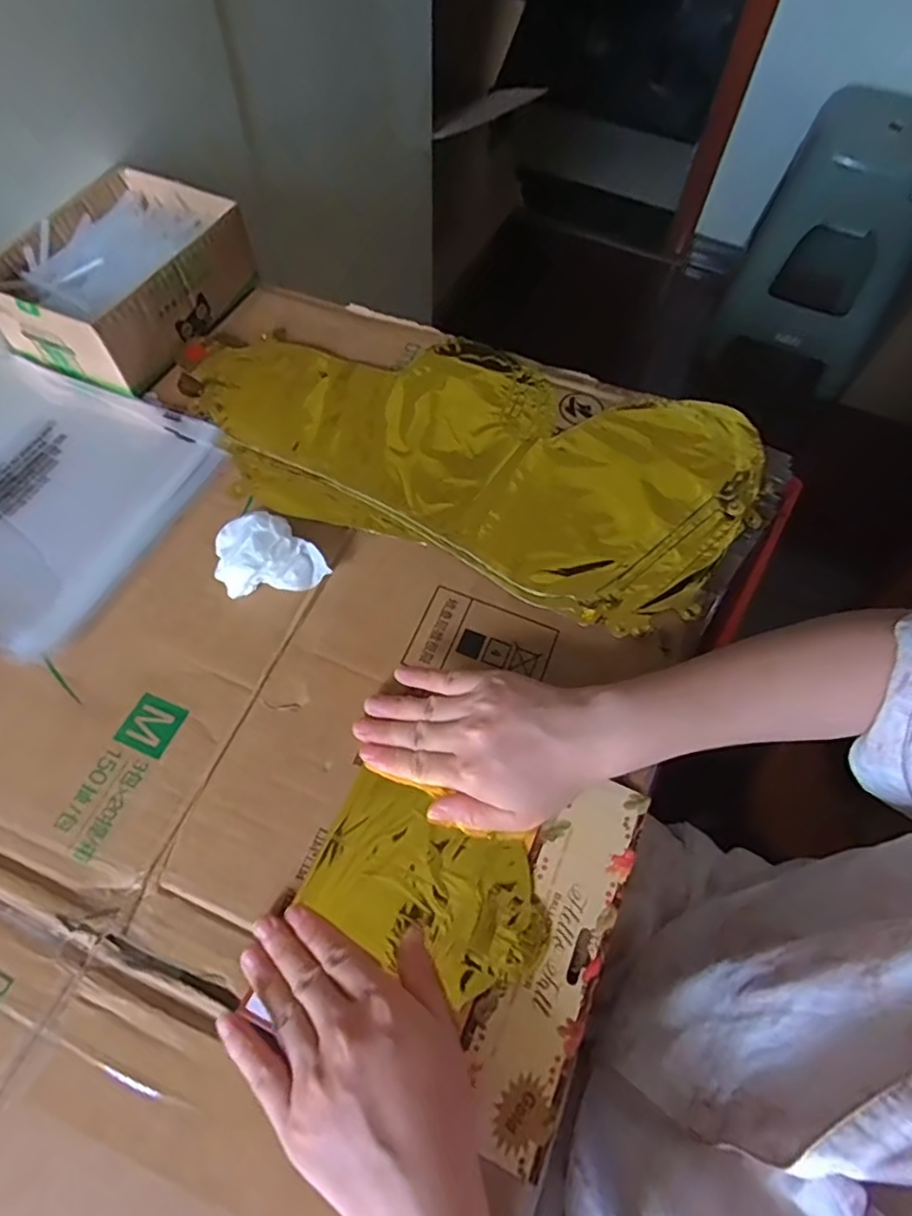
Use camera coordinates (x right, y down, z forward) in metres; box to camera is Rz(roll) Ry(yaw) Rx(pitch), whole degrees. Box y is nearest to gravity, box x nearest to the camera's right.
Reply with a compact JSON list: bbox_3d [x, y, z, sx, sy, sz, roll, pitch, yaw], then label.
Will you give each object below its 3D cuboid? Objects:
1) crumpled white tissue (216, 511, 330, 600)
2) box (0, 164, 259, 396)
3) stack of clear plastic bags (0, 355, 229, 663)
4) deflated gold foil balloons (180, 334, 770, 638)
[{"bbox_3d":[-0.126,-0.037,0.426,0.068,0.029,0.049,-9,63,-7],"label":"crumpled white tissue"},{"bbox_3d":[-0.282,-0.285,0.534,0.138,0.064,0.190,24,64,10],"label":"box"},{"bbox_3d":[-0.326,-0.093,0.461,0.235,0.012,0.212,23,63,10],"label":"stack of clear plastic bags"},{"bbox_3d":[0.005,-0.128,0.488,0.445,0.014,0.221,17,62,7],"label":"deflated gold foil balloons"}]

